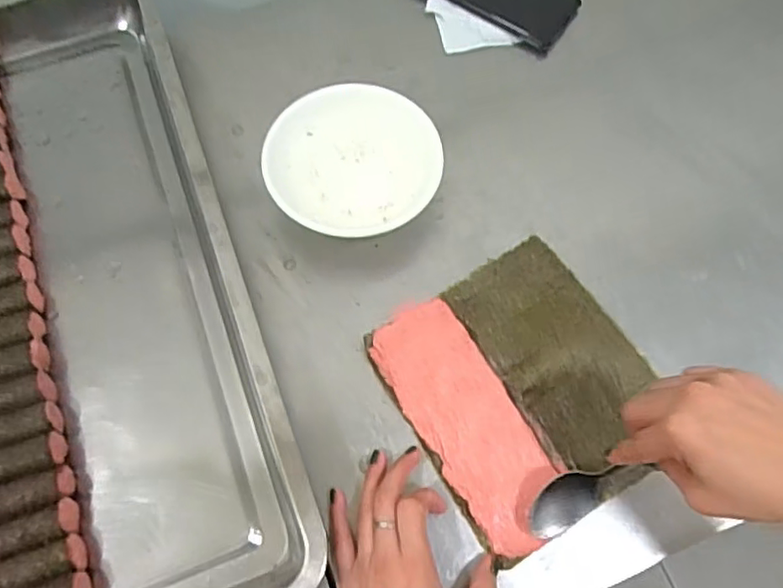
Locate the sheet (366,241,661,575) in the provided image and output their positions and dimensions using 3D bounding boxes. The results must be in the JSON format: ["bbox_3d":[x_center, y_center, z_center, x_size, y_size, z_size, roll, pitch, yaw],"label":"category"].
[{"bbox_3d":[0.103,0.068,0.474,0.181,0.008,0.195,-29,70,-13],"label":"sheet"}]

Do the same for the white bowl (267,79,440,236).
[{"bbox_3d":[-0.031,-0.112,0.527,0.146,0.049,0.133,0,70,0],"label":"white bowl"}]

